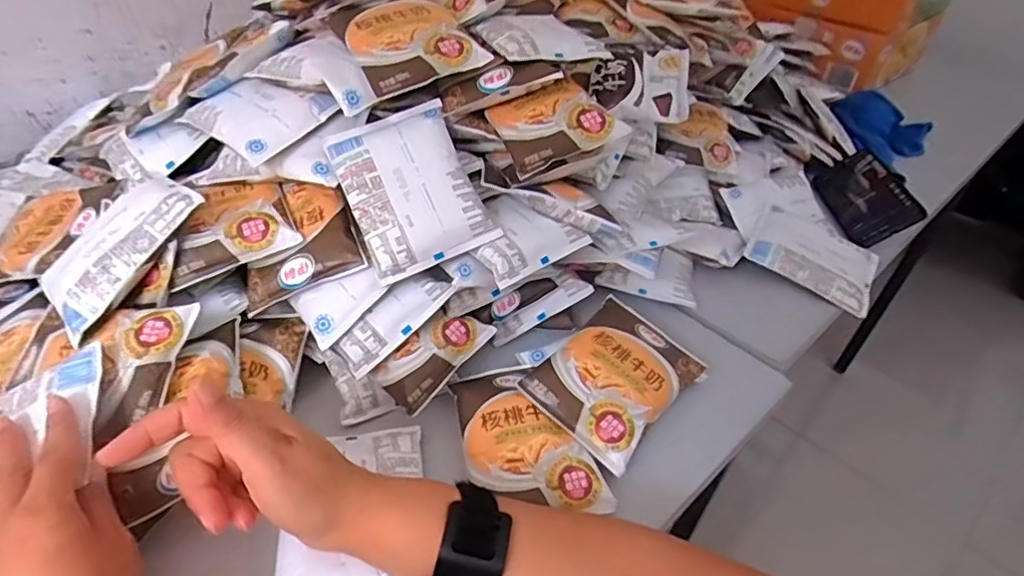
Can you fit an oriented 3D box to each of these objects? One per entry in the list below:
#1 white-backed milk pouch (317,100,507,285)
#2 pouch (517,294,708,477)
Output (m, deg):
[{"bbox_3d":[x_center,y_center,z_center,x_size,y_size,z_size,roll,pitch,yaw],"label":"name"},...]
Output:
[{"bbox_3d":[-0.081,-0.080,0.462,0.096,0.018,0.129,-24,77,-6],"label":"white-backed milk pouch"},{"bbox_3d":[0.083,0.066,0.473,0.096,0.023,0.131,31,46,27],"label":"pouch"}]

